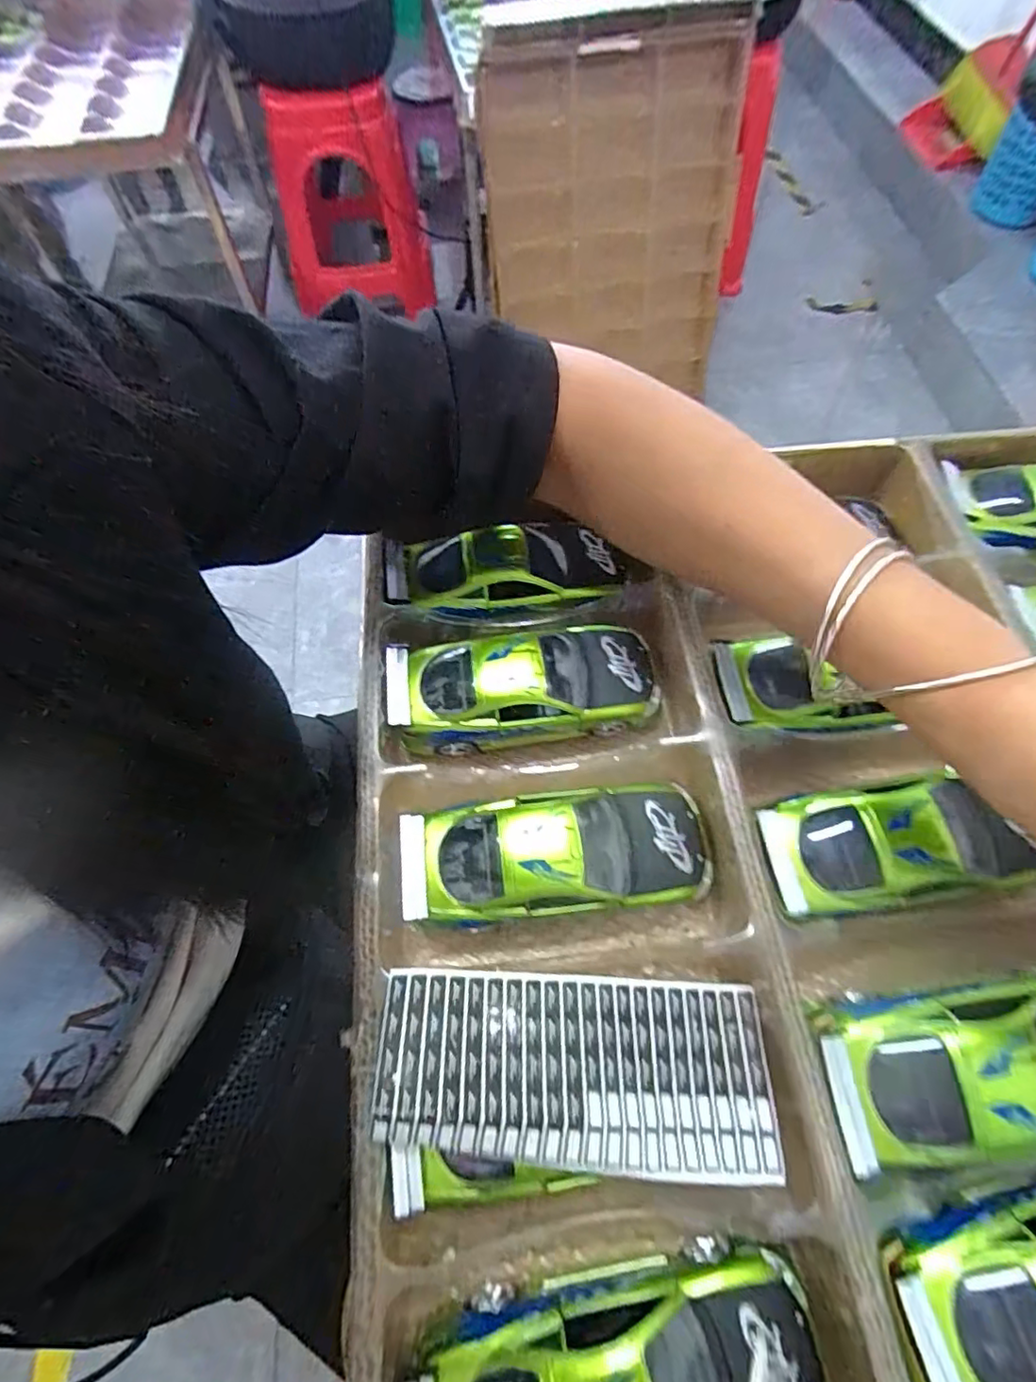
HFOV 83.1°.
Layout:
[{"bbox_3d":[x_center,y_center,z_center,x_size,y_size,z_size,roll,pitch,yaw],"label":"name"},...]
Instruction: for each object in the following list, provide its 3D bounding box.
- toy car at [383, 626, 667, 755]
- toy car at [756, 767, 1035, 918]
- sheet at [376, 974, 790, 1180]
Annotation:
[{"bbox_3d":[0.002,-0.002,0.286,0.128,0.036,0.052,-5,64,-2],"label":"toy car"},{"bbox_3d":[0.161,0.065,0.247,0.117,0.031,0.048,-8,64,-4],"label":"toy car"},{"bbox_3d":[0.022,0.132,0.205,0.137,0.006,0.057,8,53,-9],"label":"sheet"}]

